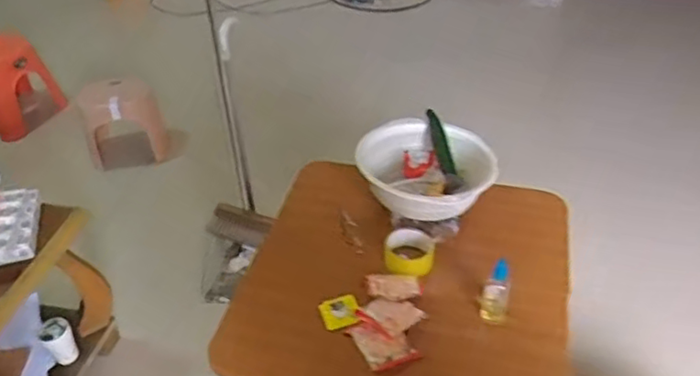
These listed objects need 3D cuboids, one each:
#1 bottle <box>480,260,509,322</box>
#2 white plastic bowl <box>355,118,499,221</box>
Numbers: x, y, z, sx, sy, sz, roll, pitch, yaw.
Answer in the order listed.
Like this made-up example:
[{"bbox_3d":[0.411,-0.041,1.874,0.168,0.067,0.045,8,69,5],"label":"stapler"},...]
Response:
[{"bbox_3d":[0.247,0.169,1.045,0.046,0.137,0.043,7,40,12],"label":"bottle"},{"bbox_3d":[0.147,-0.015,1.263,0.279,0.134,0.239,0,40,3],"label":"white plastic bowl"}]

